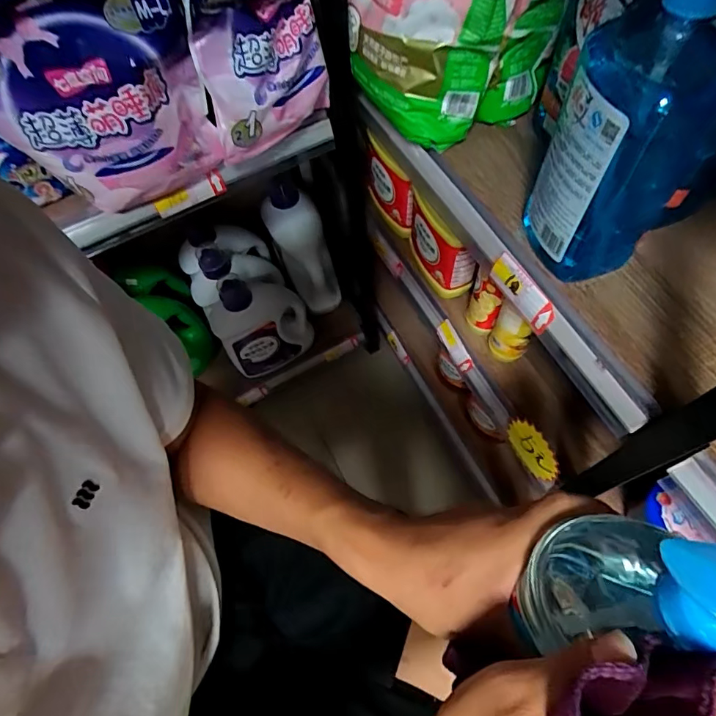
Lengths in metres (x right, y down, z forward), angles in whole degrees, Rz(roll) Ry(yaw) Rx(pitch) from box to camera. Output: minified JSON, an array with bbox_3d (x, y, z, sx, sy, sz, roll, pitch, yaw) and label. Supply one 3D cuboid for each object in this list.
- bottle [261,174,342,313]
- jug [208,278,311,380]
[{"bbox_3d":[-0.123,-0.236,1.058,0.110,0.320,0.083,-25,27,-8],"label":"bottle"},{"bbox_3d":[-0.220,-0.087,1.032,0.199,0.272,0.110,-26,64,-8],"label":"jug"}]

